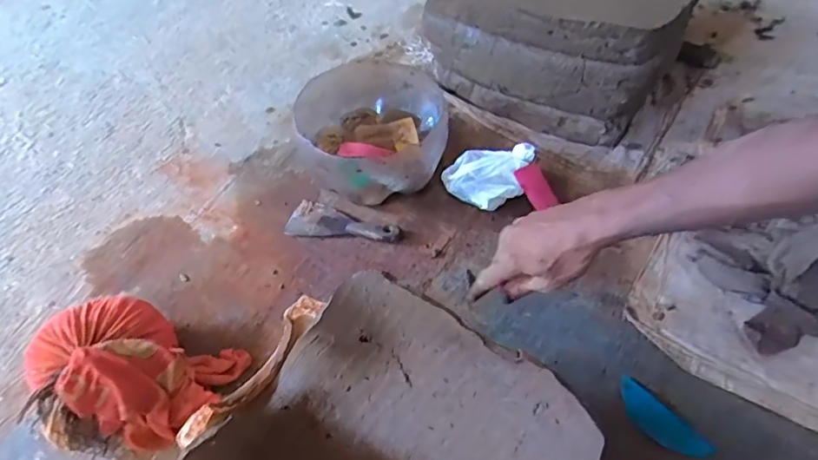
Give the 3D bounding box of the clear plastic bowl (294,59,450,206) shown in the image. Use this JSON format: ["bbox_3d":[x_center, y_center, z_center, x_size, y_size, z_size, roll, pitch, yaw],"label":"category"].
[{"bbox_3d":[-0.058,-0.158,0.875,0.232,0.129,0.249,-1,53,1],"label":"clear plastic bowl"}]

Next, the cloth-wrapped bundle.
[{"bbox_3d":[-0.346,0.177,0.637,0.214,0.119,0.173,16,55,13],"label":"cloth-wrapped bundle"}]

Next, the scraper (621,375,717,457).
[{"bbox_3d":[0.305,0.233,0.635,0.045,0.013,0.118,-36,60,-23],"label":"scraper"}]

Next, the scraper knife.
[{"bbox_3d":[-0.101,-0.014,0.832,0.181,0.029,0.068,10,54,8],"label":"scraper knife"}]

